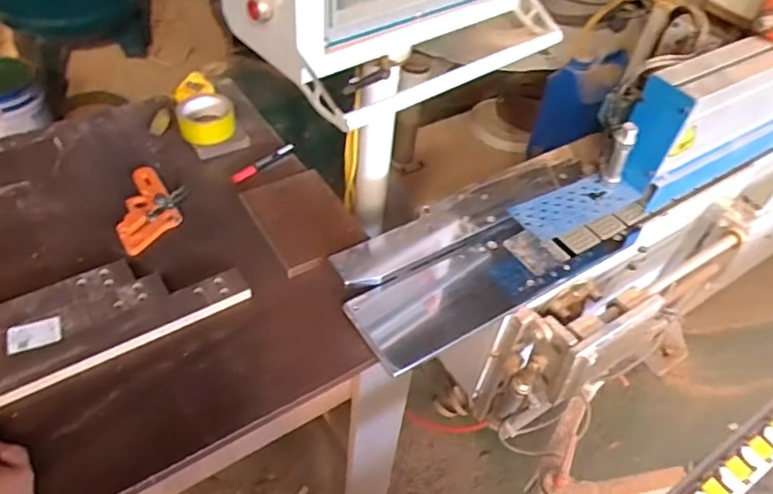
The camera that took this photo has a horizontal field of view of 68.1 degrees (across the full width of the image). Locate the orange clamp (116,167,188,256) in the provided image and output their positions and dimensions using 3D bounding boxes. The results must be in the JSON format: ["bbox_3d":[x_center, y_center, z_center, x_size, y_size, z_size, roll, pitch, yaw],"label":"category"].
[{"bbox_3d":[-0.374,-0.065,0.923,0.084,0.024,0.195,-2,48,-7],"label":"orange clamp"}]

